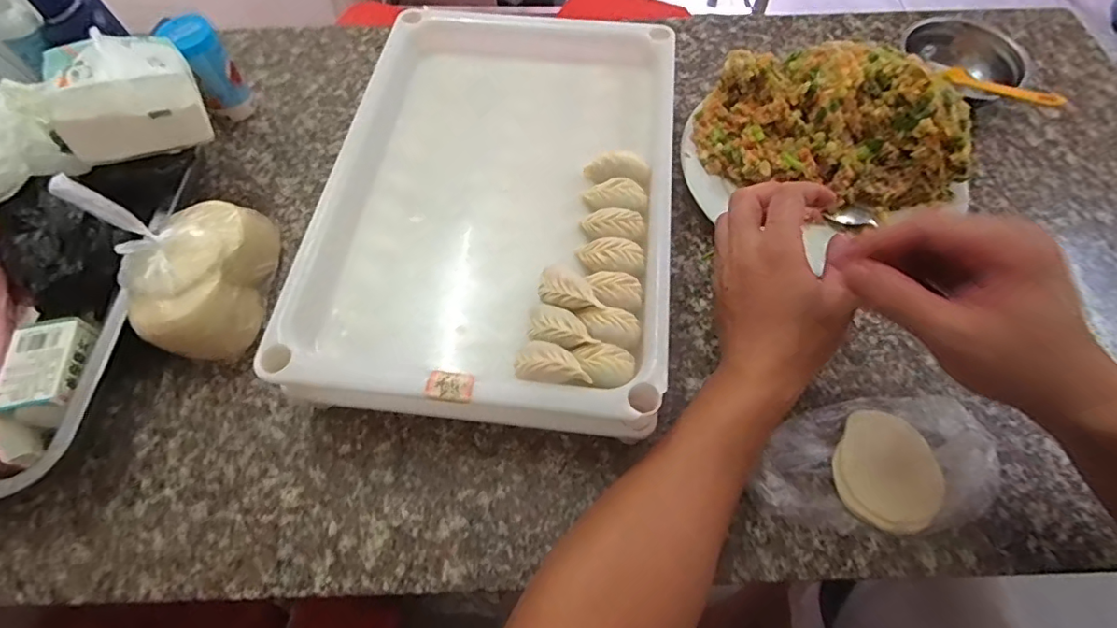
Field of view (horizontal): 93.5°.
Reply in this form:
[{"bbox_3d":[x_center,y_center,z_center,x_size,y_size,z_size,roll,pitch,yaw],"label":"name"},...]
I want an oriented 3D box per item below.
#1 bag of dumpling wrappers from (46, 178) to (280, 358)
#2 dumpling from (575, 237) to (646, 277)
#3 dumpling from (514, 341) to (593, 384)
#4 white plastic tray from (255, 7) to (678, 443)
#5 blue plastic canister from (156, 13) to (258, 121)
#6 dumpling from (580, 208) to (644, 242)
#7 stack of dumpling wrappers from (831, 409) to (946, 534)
[{"bbox_3d":[-0.283,-0.043,0.395,0.073,0.129,0.125,-2,62,0],"label":"bag of dumpling wrappers"},{"bbox_3d":[0.039,-0.039,0.386,0.048,0.031,0.024,7,62,4],"label":"dumpling"},{"bbox_3d":[-0.004,0.032,0.332,0.048,0.013,0.026,13,63,7],"label":"dumpling"},{"bbox_3d":[-0.047,-0.101,0.419,0.264,0.037,0.385,6,62,4],"label":"white plastic tray"},{"bbox_3d":[-0.341,-0.240,0.520,0.042,0.094,0.053,-28,66,-14],"label":"blue plastic canister"},{"bbox_3d":[0.041,-0.063,0.400,0.044,0.027,0.024,4,62,3],"label":"dumpling"},{"bbox_3d":[0.234,0.111,0.374,0.068,0.012,0.080,33,67,16],"label":"stack of dumpling wrappers"}]

